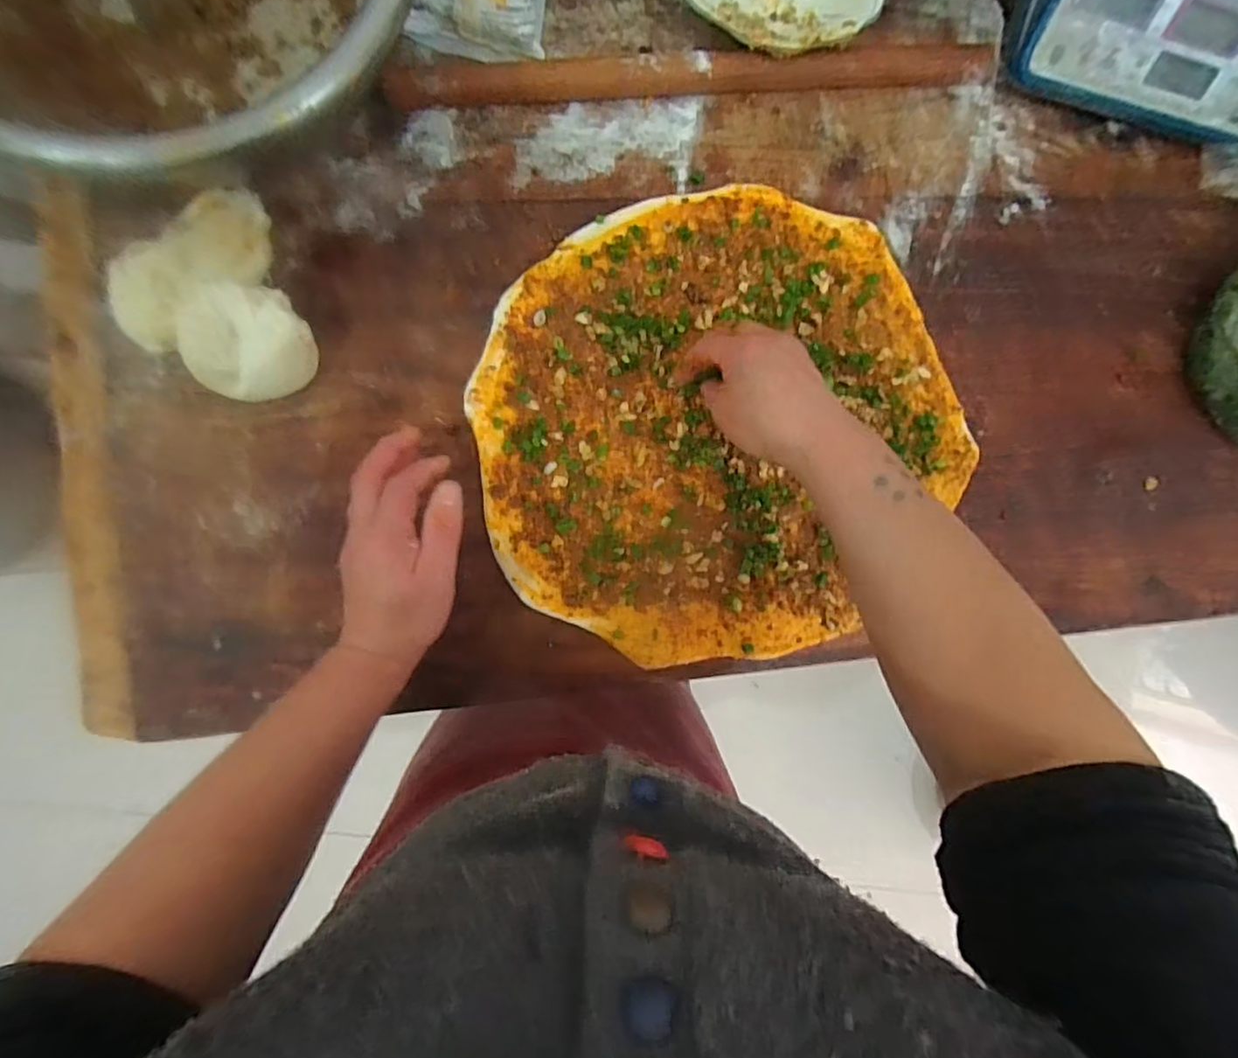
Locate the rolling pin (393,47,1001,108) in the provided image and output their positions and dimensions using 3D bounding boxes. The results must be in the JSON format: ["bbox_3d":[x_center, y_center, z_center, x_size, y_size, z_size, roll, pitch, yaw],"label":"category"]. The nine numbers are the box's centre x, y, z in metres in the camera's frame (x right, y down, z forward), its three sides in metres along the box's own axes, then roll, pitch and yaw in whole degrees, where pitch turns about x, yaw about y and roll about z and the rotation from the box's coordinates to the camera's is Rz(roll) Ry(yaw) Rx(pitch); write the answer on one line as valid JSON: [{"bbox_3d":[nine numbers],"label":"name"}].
[{"bbox_3d":[0.067,-0.349,0.449,0.468,0.027,0.023,-8,92,-7],"label":"rolling pin"}]

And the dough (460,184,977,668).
[{"bbox_3d":[0.087,-0.078,0.467,0.387,0.009,0.354,0,91,-7],"label":"dough"}]

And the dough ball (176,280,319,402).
[{"bbox_3d":[-0.253,-0.127,0.403,0.074,0.046,0.070,0,91,-7],"label":"dough ball"}]

